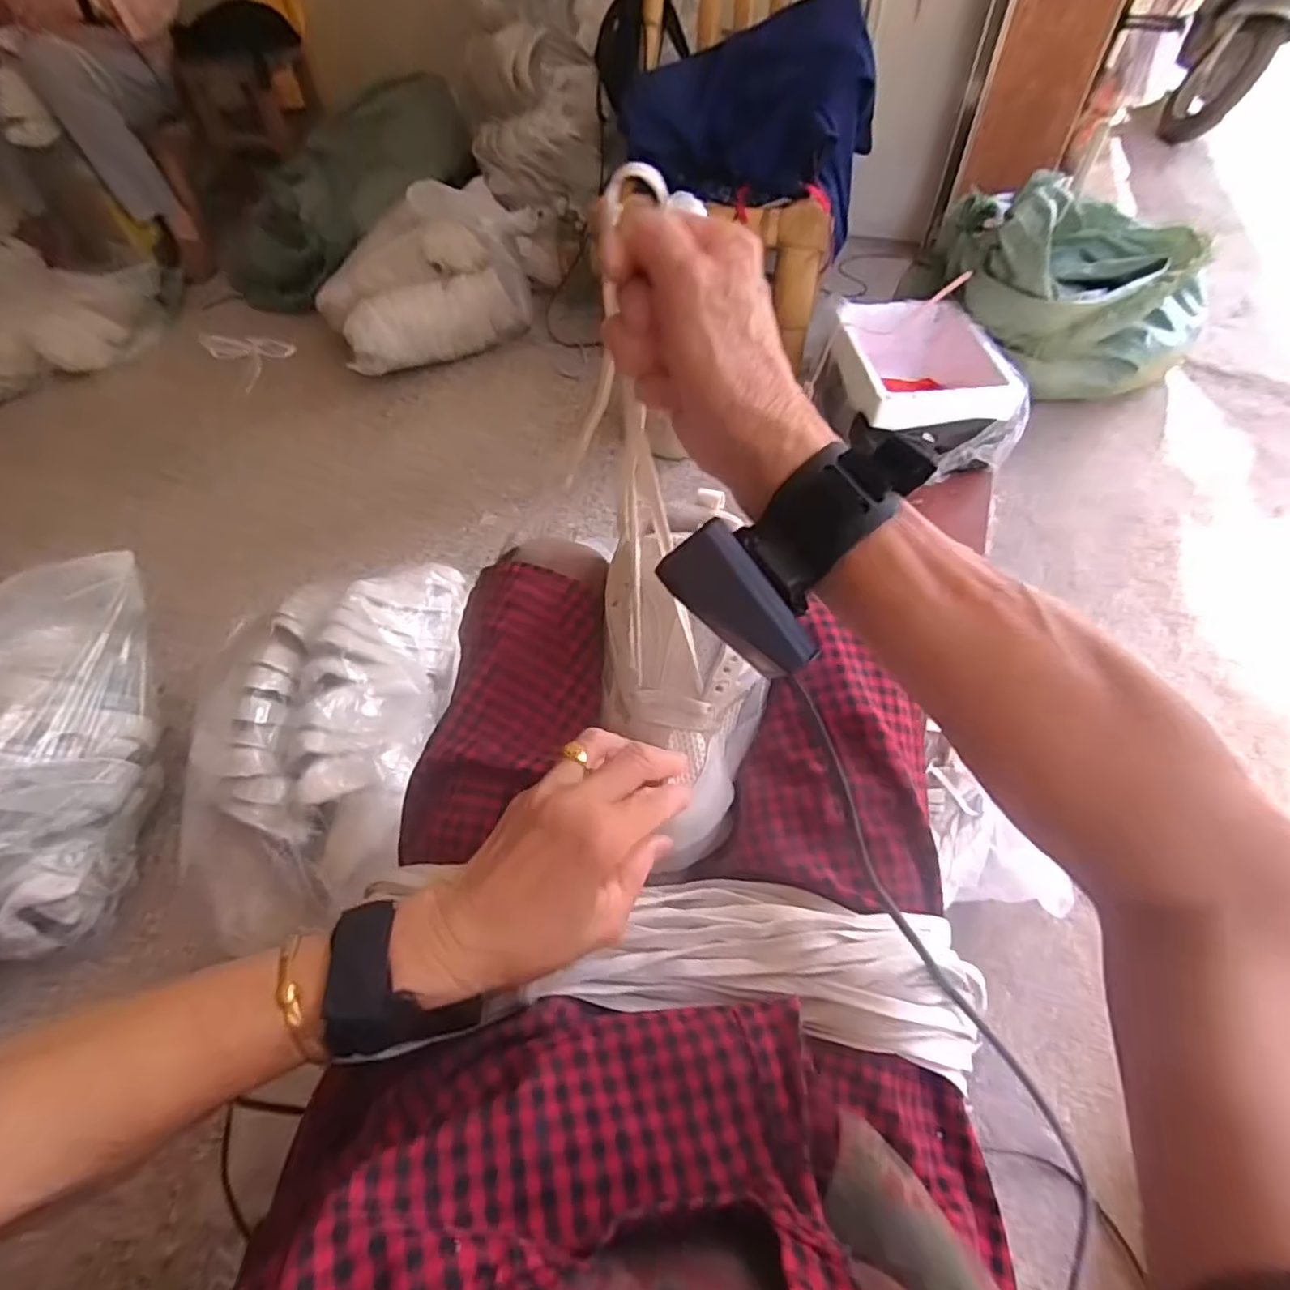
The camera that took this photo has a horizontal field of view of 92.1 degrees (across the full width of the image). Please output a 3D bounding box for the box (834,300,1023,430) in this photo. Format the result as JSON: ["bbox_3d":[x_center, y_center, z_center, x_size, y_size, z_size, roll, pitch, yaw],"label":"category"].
[{"bbox_3d":[0.514,-0.502,1.177,0.284,0.131,0.329,-1,53,1],"label":"box"}]

